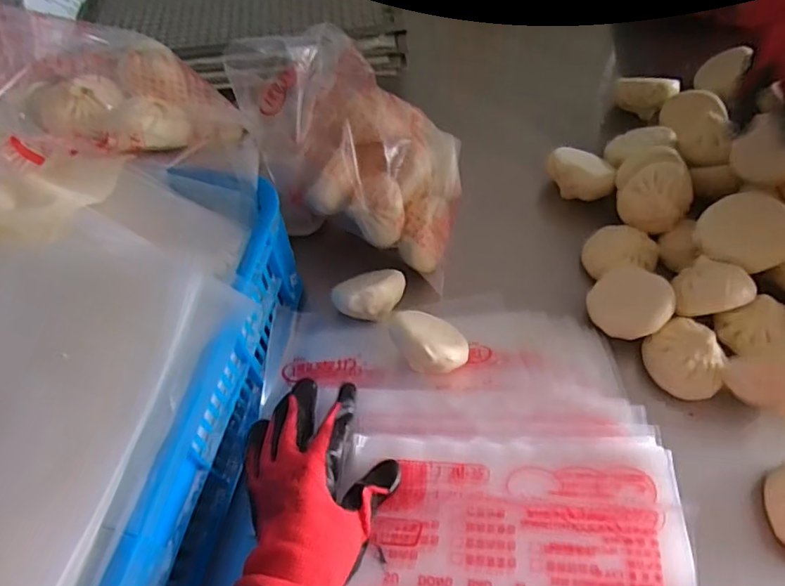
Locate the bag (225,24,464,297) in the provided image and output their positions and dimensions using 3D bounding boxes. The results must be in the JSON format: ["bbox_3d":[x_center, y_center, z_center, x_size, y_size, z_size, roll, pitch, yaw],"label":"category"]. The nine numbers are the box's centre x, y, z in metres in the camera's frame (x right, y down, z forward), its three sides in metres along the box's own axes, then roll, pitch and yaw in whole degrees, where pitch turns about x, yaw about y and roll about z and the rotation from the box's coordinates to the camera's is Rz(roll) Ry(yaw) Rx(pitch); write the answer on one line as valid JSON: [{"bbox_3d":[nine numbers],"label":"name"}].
[{"bbox_3d":[-0.042,-0.137,0.584,0.294,0.117,0.192,39,95,-9],"label":"bag"}]

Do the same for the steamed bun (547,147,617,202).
[{"bbox_3d":[0.220,-0.141,0.644,0.071,0.035,0.061,-2,94,21],"label":"steamed bun"}]

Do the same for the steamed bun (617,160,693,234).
[{"bbox_3d":[0.285,-0.107,0.597,0.075,0.052,0.060,27,61,20],"label":"steamed bun"}]

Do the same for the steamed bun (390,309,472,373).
[{"bbox_3d":[0.035,0.045,0.519,0.056,0.049,0.072,-33,60,-18],"label":"steamed bun"}]

